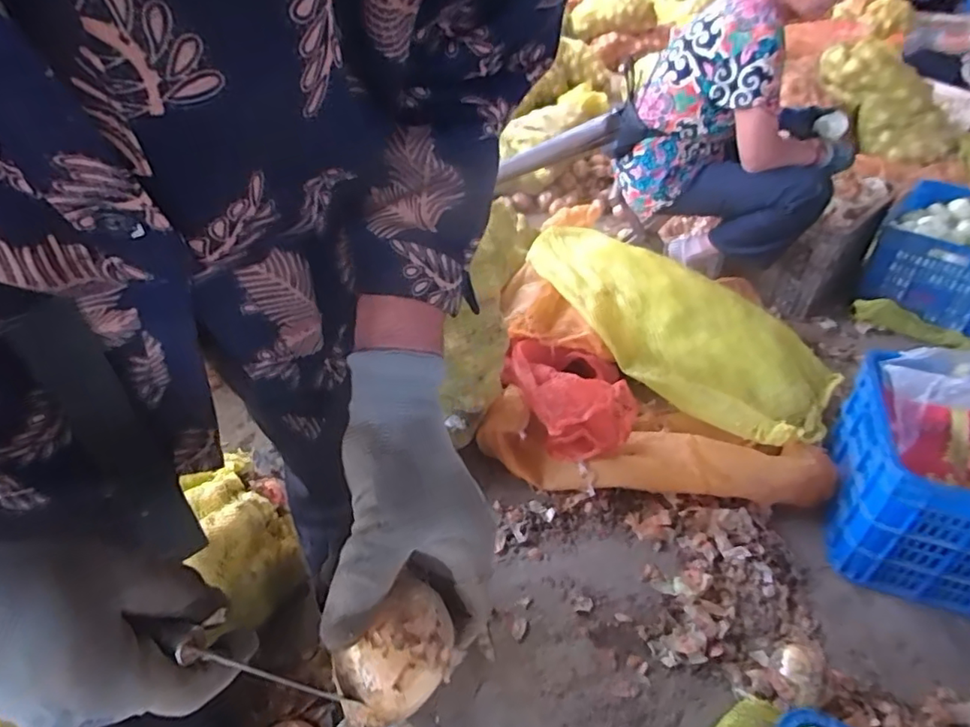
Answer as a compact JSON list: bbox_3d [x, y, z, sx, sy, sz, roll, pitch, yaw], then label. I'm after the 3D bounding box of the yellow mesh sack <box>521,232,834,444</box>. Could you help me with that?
[{"bbox_3d":[0.417,-0.104,1.351,0.326,0.169,0.766,-25,45,-29],"label":"yellow mesh sack"}]

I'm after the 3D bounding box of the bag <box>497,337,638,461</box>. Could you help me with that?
[{"bbox_3d":[0.173,0.050,1.218,0.248,0.114,0.337,4,38,3],"label":"bag"}]

